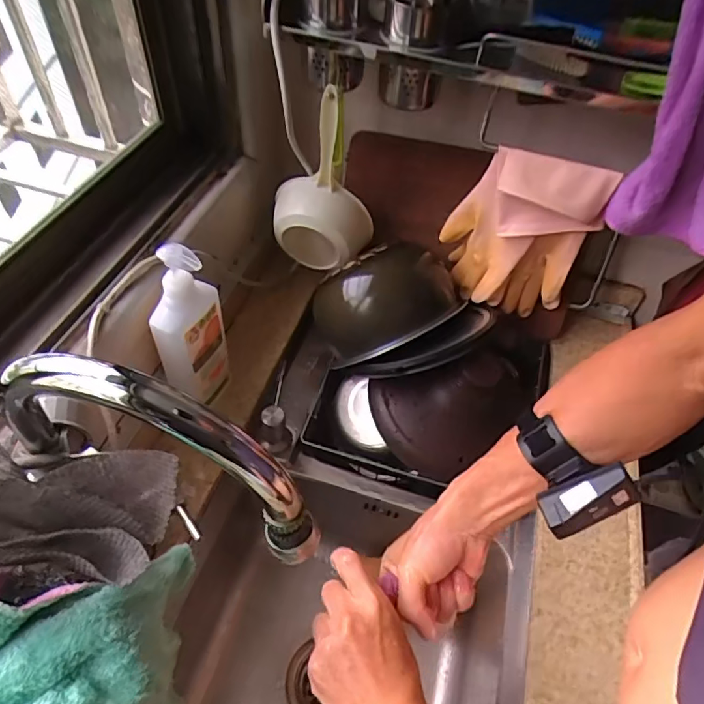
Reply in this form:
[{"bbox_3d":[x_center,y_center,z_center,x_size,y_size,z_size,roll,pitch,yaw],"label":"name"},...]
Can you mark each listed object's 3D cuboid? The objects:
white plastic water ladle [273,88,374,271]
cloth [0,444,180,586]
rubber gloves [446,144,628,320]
[{"bbox_3d":[-0.040,-0.212,0.672,0.126,0.229,0.062,14,51,6],"label":"white plastic water ladle"},{"bbox_3d":[-0.180,0.088,0.310,0.125,0.087,0.078,2,51,-4],"label":"cloth"},{"bbox_3d":[0.201,-0.141,0.643,0.160,0.218,0.066,22,52,13],"label":"rubber gloves"}]

